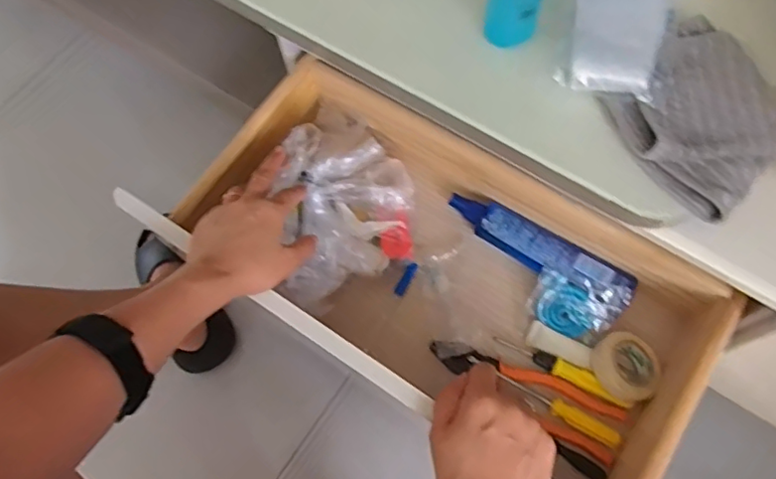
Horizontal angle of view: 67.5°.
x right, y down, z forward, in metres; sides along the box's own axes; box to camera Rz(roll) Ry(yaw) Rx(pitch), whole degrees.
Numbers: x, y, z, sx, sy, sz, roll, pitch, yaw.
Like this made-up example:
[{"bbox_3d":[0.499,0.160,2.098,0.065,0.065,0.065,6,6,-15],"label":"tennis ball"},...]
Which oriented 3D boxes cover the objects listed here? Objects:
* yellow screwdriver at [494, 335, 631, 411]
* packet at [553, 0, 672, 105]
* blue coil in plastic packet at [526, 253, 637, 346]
[{"bbox_3d":[0.173,0.128,0.575,0.139,0.016,0.017,28,72,13],"label":"yellow screwdriver"},{"bbox_3d":[0.199,-0.199,0.494,0.077,0.015,0.179,15,69,8],"label":"packet"},{"bbox_3d":[0.192,0.057,0.582,0.079,0.028,0.083,34,98,15],"label":"blue coil in plastic packet"}]

